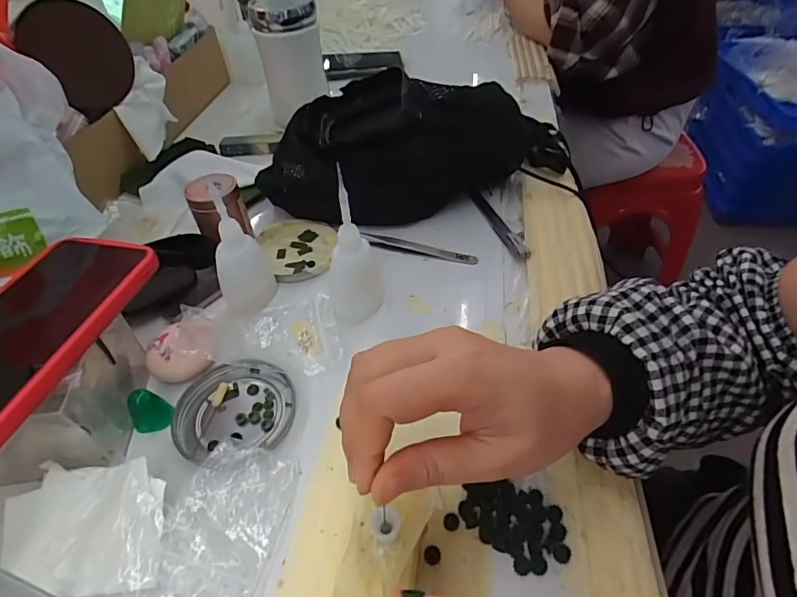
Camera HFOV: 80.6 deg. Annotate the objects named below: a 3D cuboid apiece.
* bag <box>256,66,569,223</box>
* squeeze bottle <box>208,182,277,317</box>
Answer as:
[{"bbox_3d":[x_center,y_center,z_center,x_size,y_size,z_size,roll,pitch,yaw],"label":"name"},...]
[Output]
[{"bbox_3d":[0.030,-0.143,0.443,0.320,0.117,0.079,-10,46,-7],"label":"bag"},{"bbox_3d":[-0.123,-0.035,0.355,0.041,0.105,0.035,-17,48,-13],"label":"squeeze bottle"}]

